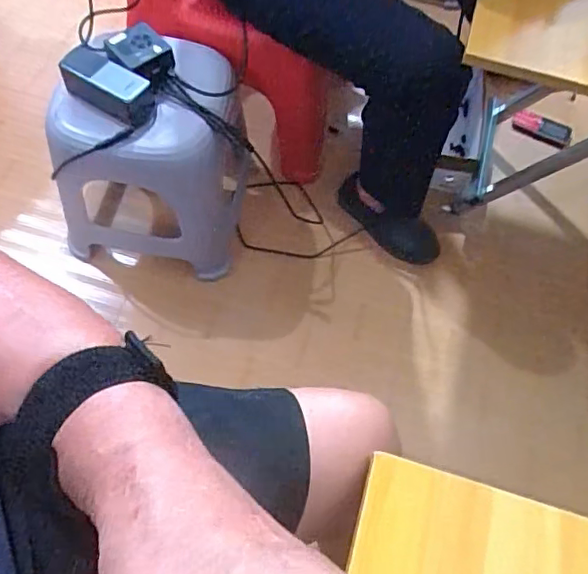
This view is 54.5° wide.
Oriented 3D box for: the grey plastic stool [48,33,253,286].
[{"bbox_3d":[-0.226,-0.222,1.010,0.288,0.347,0.285,13,62,2],"label":"grey plastic stool"}]

